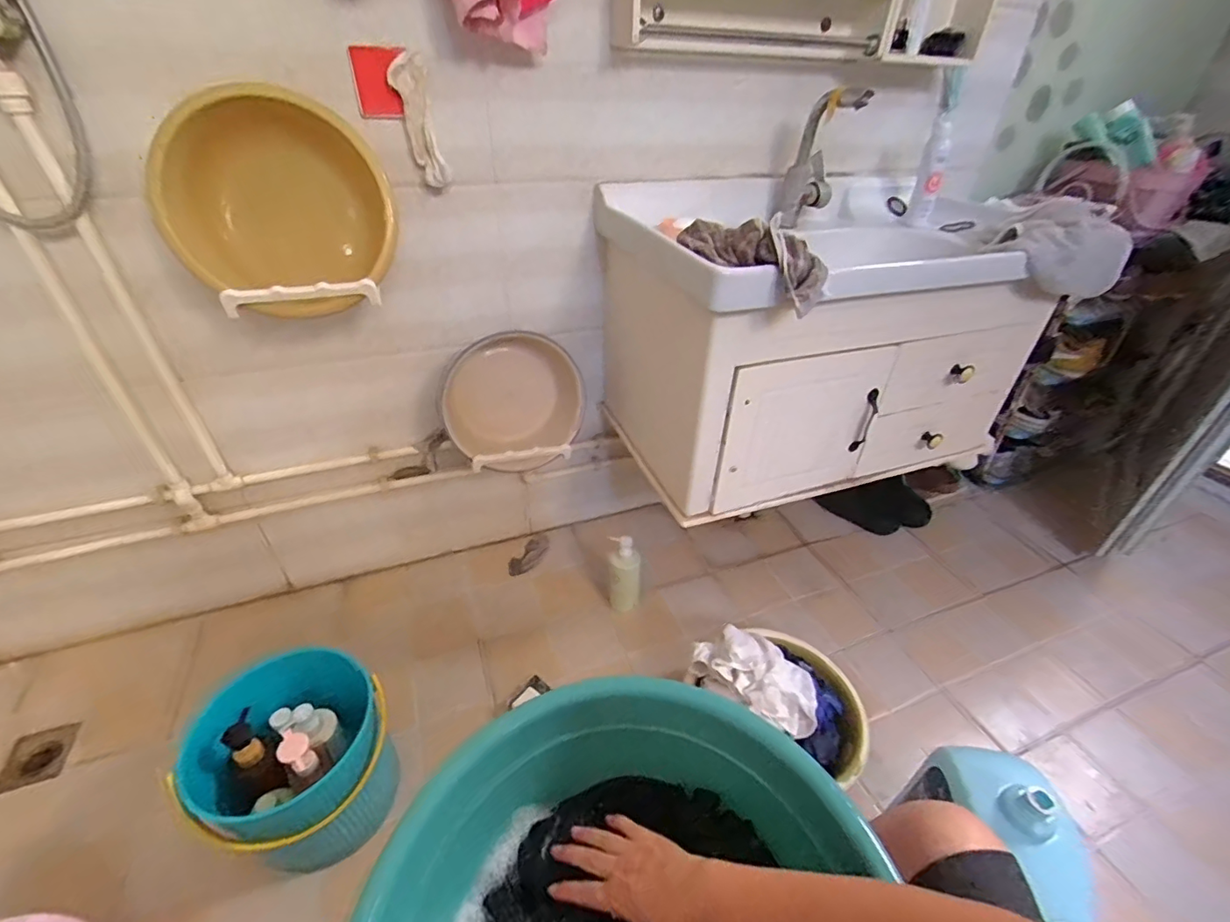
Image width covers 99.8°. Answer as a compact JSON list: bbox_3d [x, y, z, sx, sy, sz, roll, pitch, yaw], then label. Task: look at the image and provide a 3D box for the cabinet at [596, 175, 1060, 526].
[{"bbox_3d":[0.398,-0.262,1.082,0.770,0.477,0.480,-13,39,-20],"label":"cabinet"}]

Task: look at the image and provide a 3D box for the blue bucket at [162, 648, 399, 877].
[{"bbox_3d":[-0.479,0.461,0.796,0.228,0.209,0.257,25,42,27],"label":"blue bucket"}]

